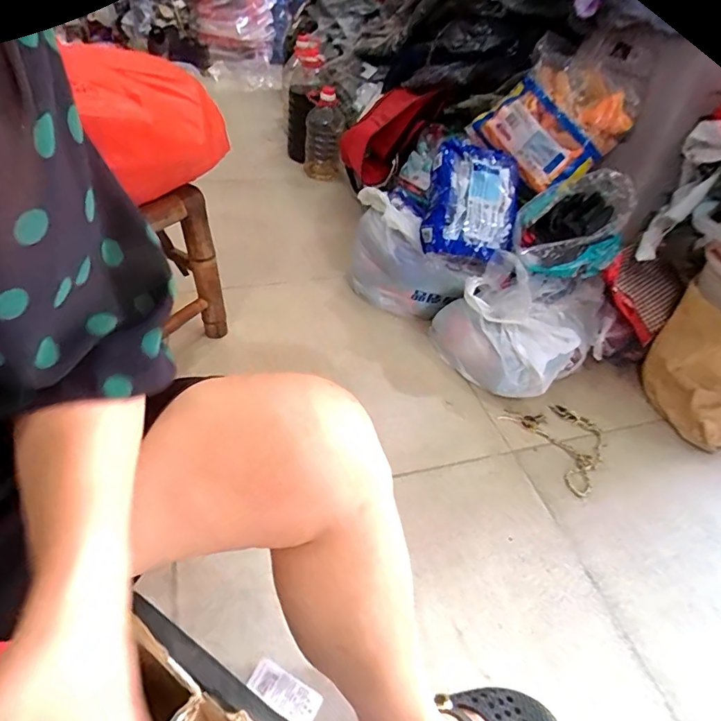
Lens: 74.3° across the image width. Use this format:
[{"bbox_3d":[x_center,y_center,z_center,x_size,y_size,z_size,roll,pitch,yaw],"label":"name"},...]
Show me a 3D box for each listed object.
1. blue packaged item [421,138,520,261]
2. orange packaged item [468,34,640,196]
[{"bbox_3d":[0.228,-0.323,0.966,0.177,0.226,0.056,10,6,1],"label":"blue packaged item"},{"bbox_3d":[0.371,-0.480,0.957,0.263,0.227,0.083,48,40,10],"label":"orange packaged item"}]

